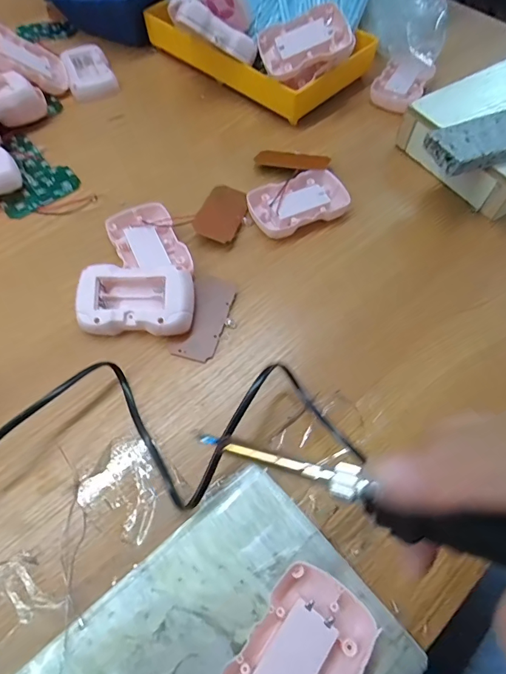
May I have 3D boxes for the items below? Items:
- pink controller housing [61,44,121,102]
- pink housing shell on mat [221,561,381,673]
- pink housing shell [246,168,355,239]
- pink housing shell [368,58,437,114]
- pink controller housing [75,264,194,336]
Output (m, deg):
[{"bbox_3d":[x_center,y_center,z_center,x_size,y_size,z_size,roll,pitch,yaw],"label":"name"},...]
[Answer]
[{"bbox_3d":[-0.193,-0.312,0.480,0.051,0.021,0.076,-23,64,-13],"label":"pink controller housing"},{"bbox_3d":[0.021,0.169,0.208,0.053,0.017,0.089,32,65,15],"label":"pink housing shell on mat"},{"bbox_3d":[0.042,-0.124,0.377,0.088,0.020,0.058,-26,65,-15],"label":"pink housing shell"},{"bbox_3d":[0.164,-0.282,0.459,0.055,0.032,0.063,31,65,15],"label":"pink housing shell"},{"bbox_3d":[-0.088,-0.027,0.311,0.083,0.018,0.051,1,84,2],"label":"pink controller housing"}]

